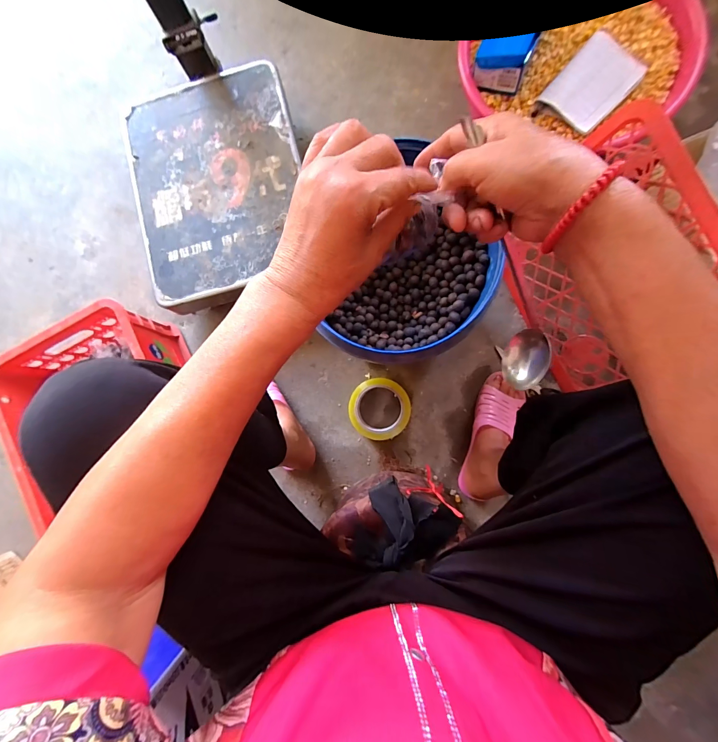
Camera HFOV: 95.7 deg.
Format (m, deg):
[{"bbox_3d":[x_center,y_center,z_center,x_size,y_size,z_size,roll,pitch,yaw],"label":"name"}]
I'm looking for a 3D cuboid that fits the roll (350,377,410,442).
[{"bbox_3d":[0.039,0.070,0.607,0.108,0.050,0.108,0,85,4],"label":"roll"}]

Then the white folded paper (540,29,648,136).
[{"bbox_3d":[0.375,-0.462,0.521,0.131,0.017,0.103,-45,83,0],"label":"white folded paper"}]

